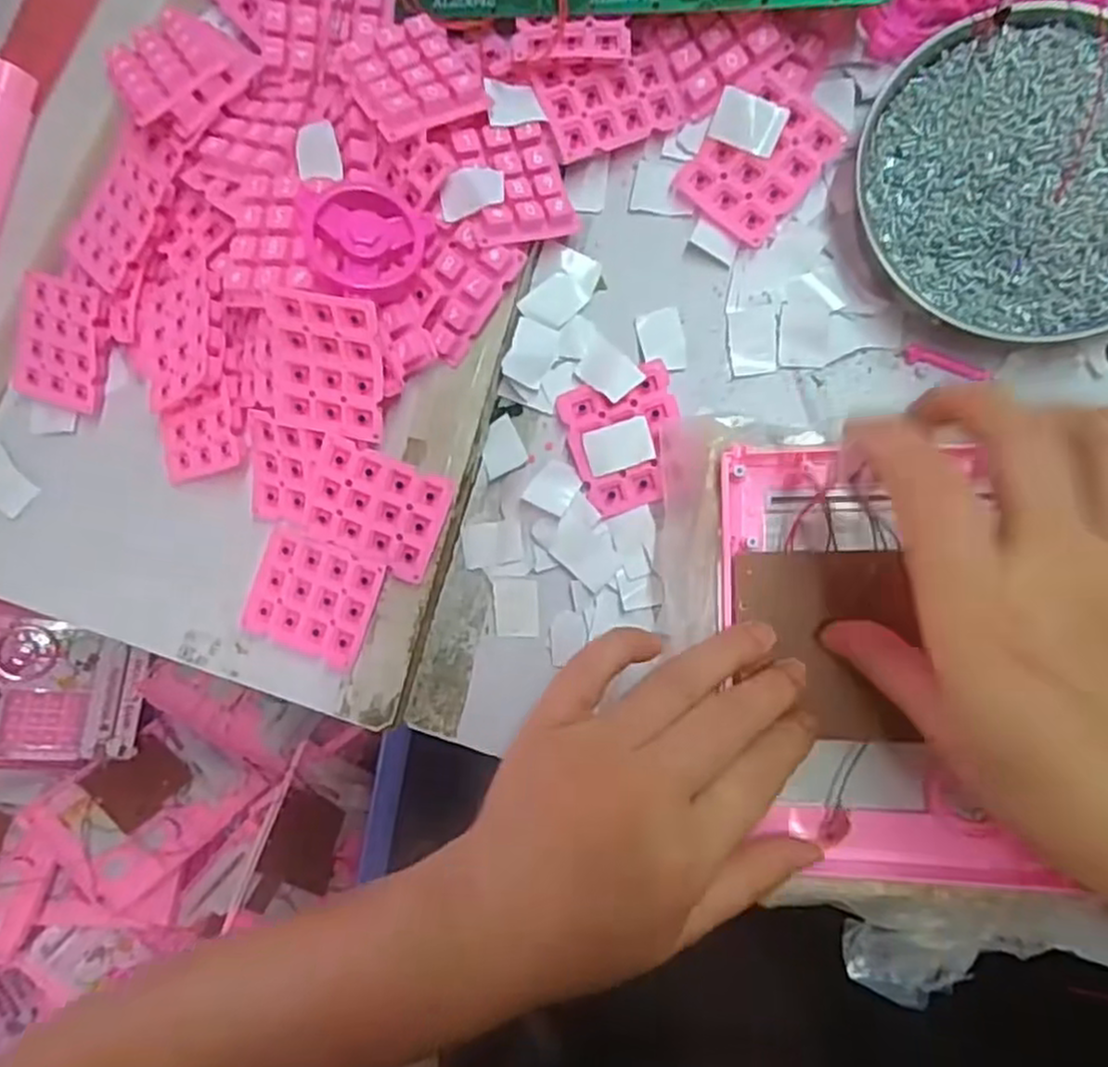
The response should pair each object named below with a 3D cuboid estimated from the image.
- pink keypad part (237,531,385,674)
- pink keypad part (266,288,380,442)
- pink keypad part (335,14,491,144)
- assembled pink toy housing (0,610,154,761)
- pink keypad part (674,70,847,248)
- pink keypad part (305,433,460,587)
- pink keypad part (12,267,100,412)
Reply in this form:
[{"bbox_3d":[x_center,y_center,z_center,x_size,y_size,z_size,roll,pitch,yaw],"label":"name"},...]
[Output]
[{"bbox_3d":[-0.110,0.030,0.346,0.057,0.012,0.051,19,91,9],"label":"pink keypad part"},{"bbox_3d":[-0.095,-0.070,0.310,0.050,0.005,0.057,14,120,12],"label":"pink keypad part"},{"bbox_3d":[-0.060,-0.196,0.321,0.051,0.011,0.056,-27,73,-9],"label":"pink keypad part"},{"bbox_3d":[-0.461,0.141,0.673,0.162,0.019,0.128,13,87,-25],"label":"assembled pink toy housing"},{"bbox_3d":[0.090,-0.164,0.328,0.050,0.011,0.058,40,94,8],"label":"pink keypad part"},{"bbox_3d":[-0.078,-0.010,0.329,0.058,0.004,0.047,23,108,-2],"label":"pink keypad part"},{"bbox_3d":[-0.242,-0.093,0.365,0.047,0.005,0.059,19,104,14],"label":"pink keypad part"}]

